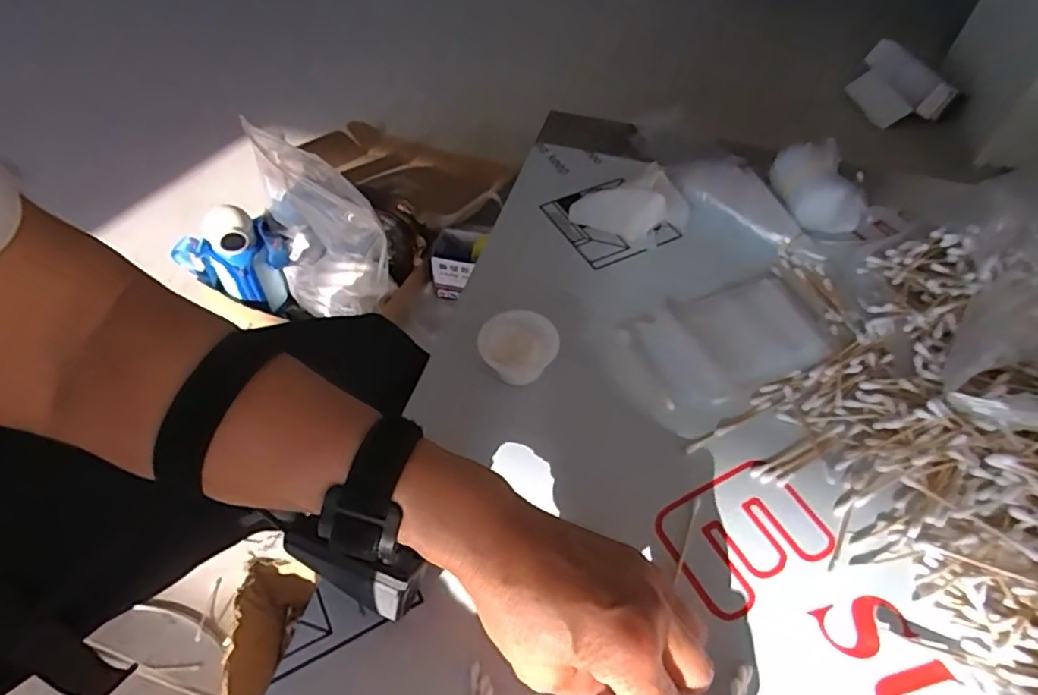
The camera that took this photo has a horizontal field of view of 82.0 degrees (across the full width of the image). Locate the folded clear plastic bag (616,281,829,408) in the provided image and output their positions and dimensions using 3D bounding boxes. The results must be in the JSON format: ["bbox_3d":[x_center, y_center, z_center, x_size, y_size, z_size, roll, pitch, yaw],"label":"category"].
[{"bbox_3d":[0.153,-0.005,0.442,0.144,0.013,0.092,-16,54,-14],"label":"folded clear plastic bag"}]

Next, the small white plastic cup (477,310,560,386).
[{"bbox_3d":[-0.001,0.003,0.418,0.052,0.031,0.049,2,52,-2],"label":"small white plastic cup"}]

